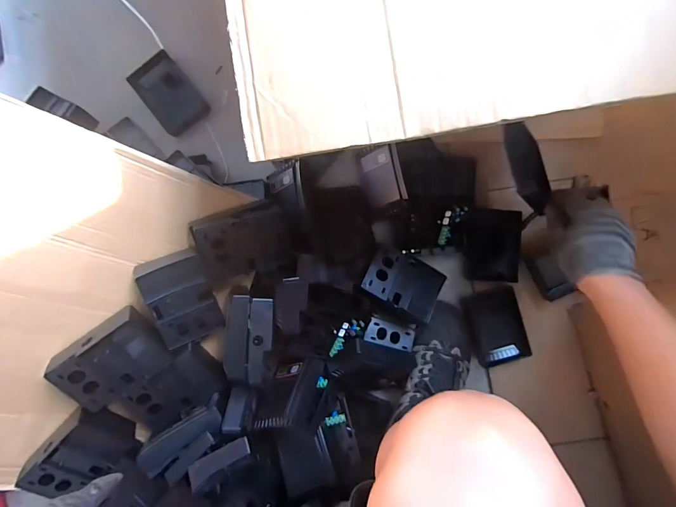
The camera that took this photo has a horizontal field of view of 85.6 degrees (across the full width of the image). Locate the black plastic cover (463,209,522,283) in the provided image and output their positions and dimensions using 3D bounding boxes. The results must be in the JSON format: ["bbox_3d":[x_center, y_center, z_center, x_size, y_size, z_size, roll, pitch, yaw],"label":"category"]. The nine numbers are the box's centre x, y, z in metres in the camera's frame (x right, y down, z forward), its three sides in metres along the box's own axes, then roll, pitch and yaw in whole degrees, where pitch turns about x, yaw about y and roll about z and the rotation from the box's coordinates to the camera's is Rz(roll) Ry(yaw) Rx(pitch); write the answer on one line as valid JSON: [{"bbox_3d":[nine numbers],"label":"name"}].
[{"bbox_3d":[0.270,-0.014,0.641,0.091,0.023,0.124,0,88,1],"label":"black plastic cover"}]

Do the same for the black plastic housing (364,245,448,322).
[{"bbox_3d":[0.103,0.046,0.584,0.120,0.035,0.087,29,73,-4],"label":"black plastic housing"}]

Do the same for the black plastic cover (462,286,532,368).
[{"bbox_3d":[0.279,0.129,0.638,0.086,0.020,0.131,-13,88,1],"label":"black plastic cover"}]

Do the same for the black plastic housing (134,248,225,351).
[{"bbox_3d":[-0.228,0.066,0.538,0.091,0.053,0.130,-21,119,-25],"label":"black plastic housing"}]

